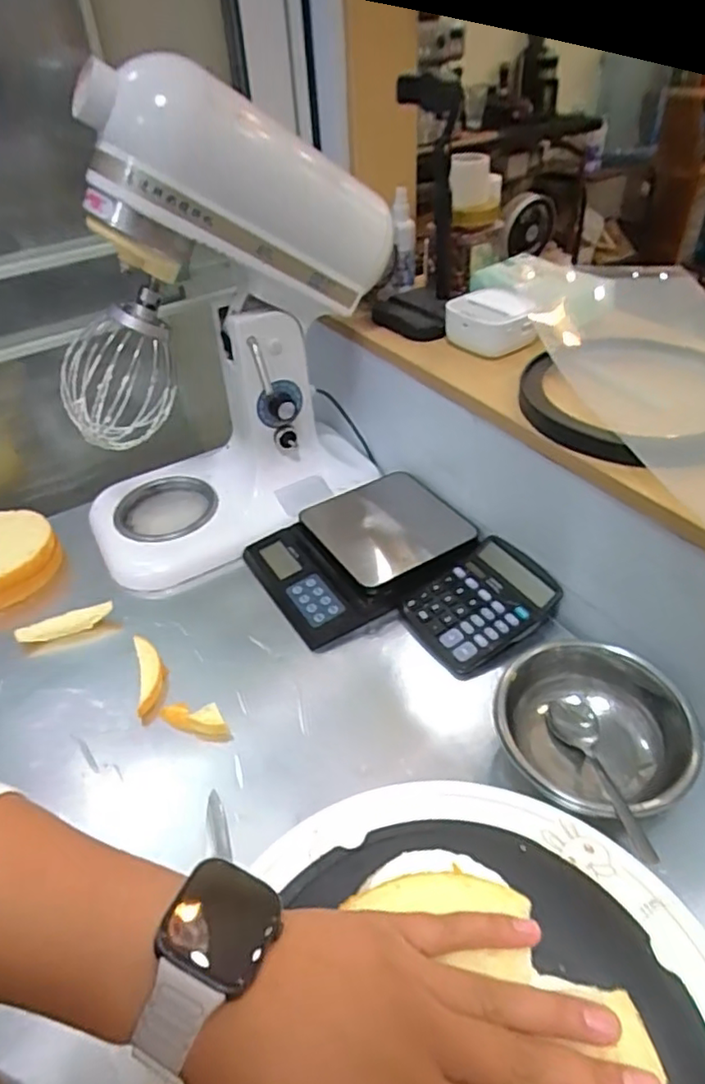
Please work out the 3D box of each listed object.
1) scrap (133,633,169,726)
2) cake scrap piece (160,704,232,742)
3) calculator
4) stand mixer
[{"bbox_3d":[-0.204,0.139,0.637,0.028,0.026,0.092,-12,42,-9],"label":"scrap"},{"bbox_3d":[-0.149,0.172,0.606,0.075,0.027,0.026,13,44,19],"label":"cake scrap piece"},{"bbox_3d":[0.136,0.065,0.673,0.152,0.039,0.120,-27,46,-24],"label":"calculator"},{"bbox_3d":[-0.153,-0.227,0.727,0.395,0.458,0.226,-21,44,-18],"label":"stand mixer"}]

